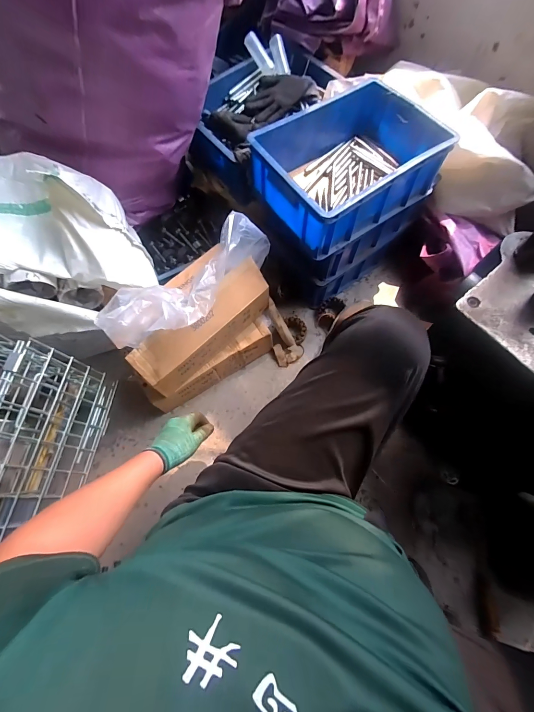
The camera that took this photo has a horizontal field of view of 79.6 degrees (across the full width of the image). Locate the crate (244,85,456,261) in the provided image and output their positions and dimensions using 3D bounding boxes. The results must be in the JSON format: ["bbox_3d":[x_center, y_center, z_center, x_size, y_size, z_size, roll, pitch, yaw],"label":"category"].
[{"bbox_3d":[0.195,-0.465,0.784,0.399,0.136,0.291,-33,73,-12],"label":"crate"}]

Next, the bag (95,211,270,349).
[{"bbox_3d":[-0.144,-0.146,0.670,0.397,0.138,0.131,-39,74,-14],"label":"bag"}]

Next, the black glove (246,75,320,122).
[{"bbox_3d":[0.028,-0.718,0.880,0.192,0.038,0.146,-24,71,-9],"label":"black glove"}]

